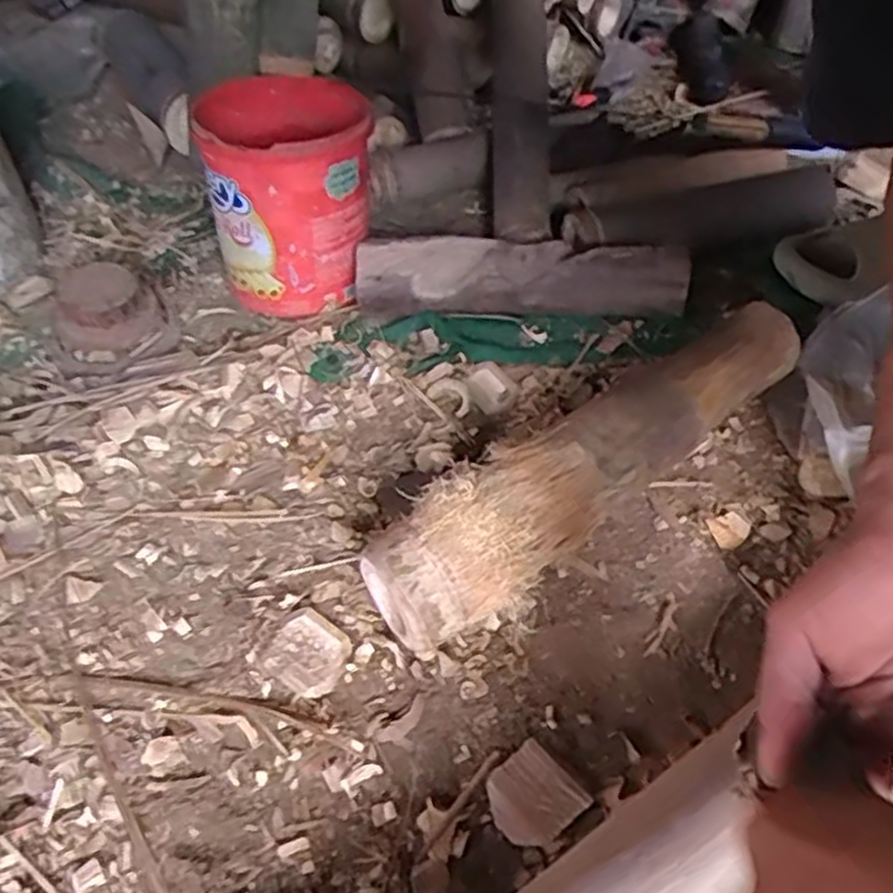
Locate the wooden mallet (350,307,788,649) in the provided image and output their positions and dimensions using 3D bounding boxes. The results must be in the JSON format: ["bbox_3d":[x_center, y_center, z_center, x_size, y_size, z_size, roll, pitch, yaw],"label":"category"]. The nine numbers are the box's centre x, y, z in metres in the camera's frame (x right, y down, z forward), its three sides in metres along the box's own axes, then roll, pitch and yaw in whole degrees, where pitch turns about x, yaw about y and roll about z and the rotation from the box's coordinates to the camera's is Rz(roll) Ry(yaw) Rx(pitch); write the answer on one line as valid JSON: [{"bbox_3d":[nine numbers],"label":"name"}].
[{"bbox_3d":[0.108,0.012,0.522,0.358,0.075,0.073,-30,51,-24],"label":"wooden mallet"}]

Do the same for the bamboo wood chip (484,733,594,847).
[{"bbox_3d":[0.047,0.187,0.416,0.049,0.012,0.044,-29,54,-23],"label":"bamboo wood chip"}]

